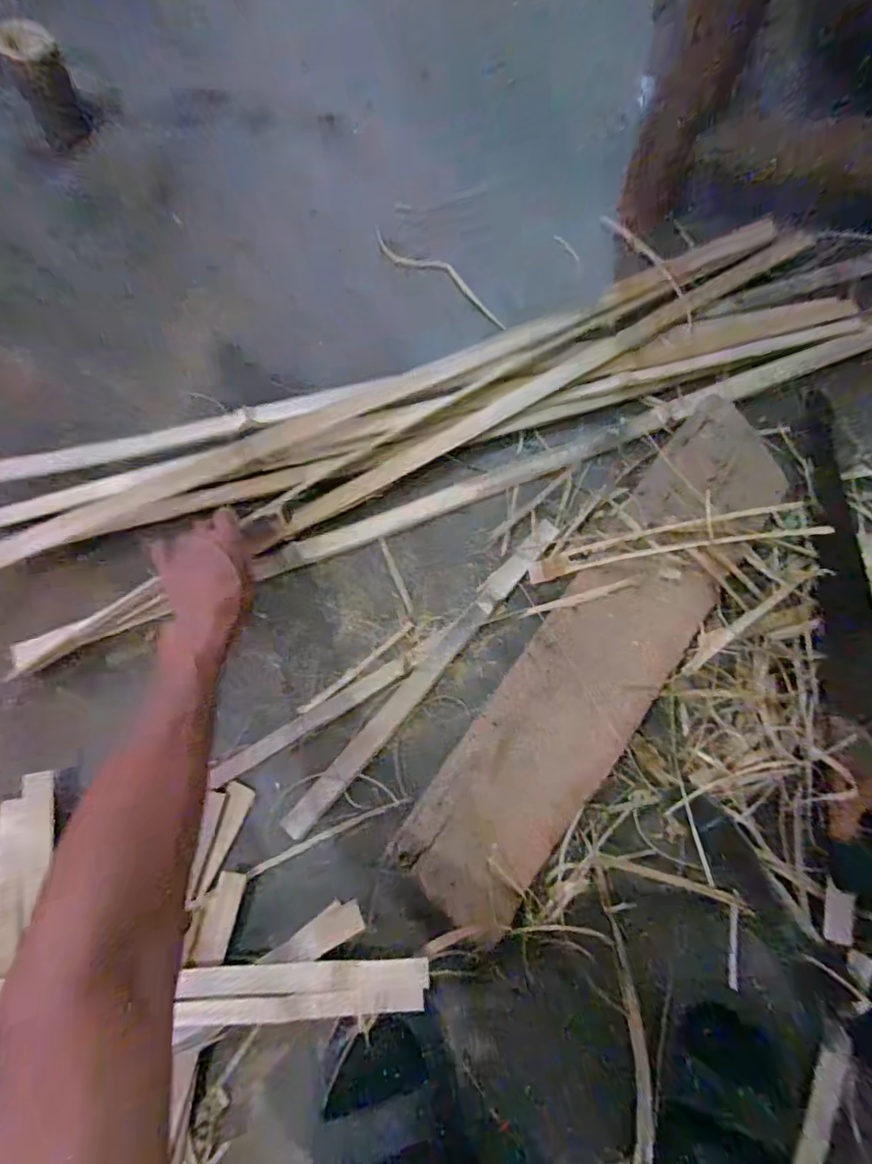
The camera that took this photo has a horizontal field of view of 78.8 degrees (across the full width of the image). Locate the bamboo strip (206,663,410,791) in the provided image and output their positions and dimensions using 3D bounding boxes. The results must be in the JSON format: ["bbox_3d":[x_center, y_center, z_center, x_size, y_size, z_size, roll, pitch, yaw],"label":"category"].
[{"bbox_3d":[-0.120,0.133,0.514,0.205,0.007,0.019,-30,76,-8],"label":"bamboo strip"}]

